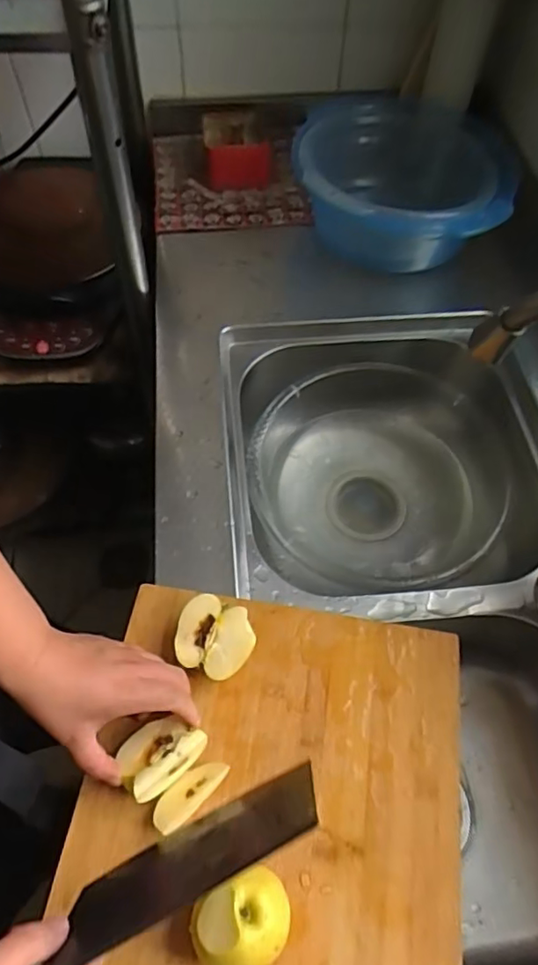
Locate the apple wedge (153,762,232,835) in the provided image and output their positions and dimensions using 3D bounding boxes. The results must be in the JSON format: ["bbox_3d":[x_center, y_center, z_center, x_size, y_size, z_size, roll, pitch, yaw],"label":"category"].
[{"bbox_3d":[-0.062,0.241,0.452,0.064,0.016,0.025,-38,68,-22],"label":"apple wedge"}]

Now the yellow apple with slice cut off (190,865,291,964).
[{"bbox_3d":[-0.016,0.296,0.394,0.066,0.058,0.053,-23,63,-15],"label":"yellow apple with slice cut off"}]

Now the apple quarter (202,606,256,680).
[{"bbox_3d":[-0.032,0.143,0.504,0.034,0.042,0.059,17,60,8],"label":"apple quarter"}]

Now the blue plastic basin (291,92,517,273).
[{"bbox_3d":[0.180,-0.407,0.789,0.257,0.117,0.250,1,59,-1],"label":"blue plastic basin"}]

